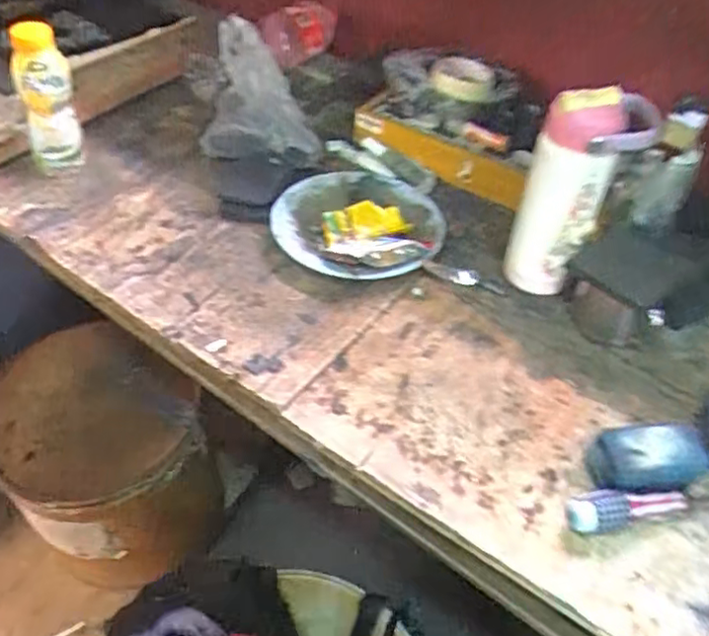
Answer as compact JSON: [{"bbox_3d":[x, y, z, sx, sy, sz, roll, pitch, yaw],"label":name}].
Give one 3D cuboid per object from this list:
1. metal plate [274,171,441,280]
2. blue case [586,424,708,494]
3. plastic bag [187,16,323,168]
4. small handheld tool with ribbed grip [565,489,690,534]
[{"bbox_3d":[0.012,-0.112,0.779,0.206,0.033,0.188,-24,53,-24],"label":"metal plate"},{"bbox_3d":[0.250,0.125,0.569,0.098,0.054,0.056,-5,47,-8],"label":"blue case"},{"bbox_3d":[-0.139,-0.302,0.873,0.142,0.135,0.211,-10,48,-13],"label":"plastic bag"},{"bbox_3d":[0.222,0.159,0.542,0.099,0.031,0.030,-2,47,-5],"label":"small handheld tool with ribbed grip"}]

